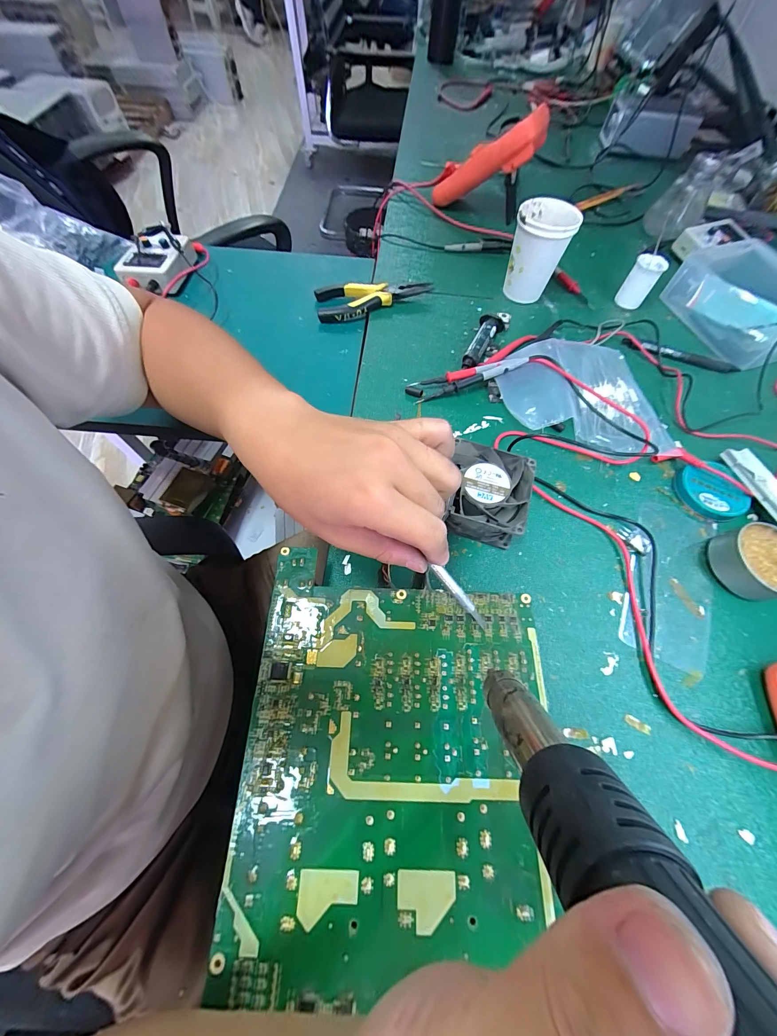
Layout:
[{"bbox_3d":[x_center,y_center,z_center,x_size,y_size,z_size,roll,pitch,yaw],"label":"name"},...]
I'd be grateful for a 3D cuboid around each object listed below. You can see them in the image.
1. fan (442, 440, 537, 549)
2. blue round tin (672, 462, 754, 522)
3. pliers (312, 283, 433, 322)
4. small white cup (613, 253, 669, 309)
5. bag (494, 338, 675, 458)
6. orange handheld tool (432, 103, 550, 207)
[{"bbox_3d":[0.092,-0.021,0.318,0.072,0.040,0.082,14,65,5],"label":"fan"},{"bbox_3d":[0.323,-0.026,0.342,0.052,0.014,0.061,-16,66,-9],"label":"blue round tin"},{"bbox_3d":[-0.019,-0.298,0.457,0.153,0.021,0.062,-8,65,-5],"label":"pliers"},{"bbox_3d":[0.338,-0.317,0.456,0.036,0.051,0.030,38,69,15],"label":"small white cup"},{"bbox_3d":[0.216,-0.140,0.382,0.171,0.030,0.173,-7,65,-5],"label":"bag"},{"bbox_3d":[0.149,-0.548,0.529,0.188,0.049,0.073,15,58,47],"label":"orange handheld tool"}]

